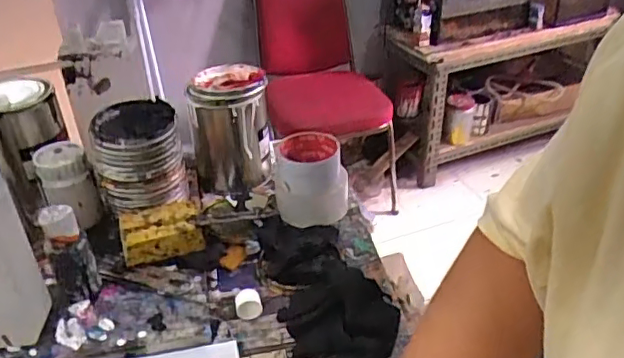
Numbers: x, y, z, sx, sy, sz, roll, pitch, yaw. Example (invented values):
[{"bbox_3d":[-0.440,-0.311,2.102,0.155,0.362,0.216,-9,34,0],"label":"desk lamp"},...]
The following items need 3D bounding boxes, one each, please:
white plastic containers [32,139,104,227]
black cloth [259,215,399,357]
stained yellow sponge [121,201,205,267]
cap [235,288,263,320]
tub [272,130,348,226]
[{"bbox_3d":[-0.307,0.010,0.713,0.061,0.098,0.065,-18,36,-22],"label":"white plastic containers"},{"bbox_3d":[0.006,0.106,0.628,0.105,0.040,0.230,-14,34,-15],"label":"black cloth"},{"bbox_3d":[-0.181,0.065,0.681,0.096,0.040,0.072,-12,34,-14],"label":"stained yellow sponge"},{"bbox_3d":[-0.068,0.133,0.604,0.027,0.025,0.019,-7,33,-4],"label":"cap"},{"bbox_3d":[0.000,0.002,0.755,0.092,0.106,0.083,-5,33,-1],"label":"tub"}]

